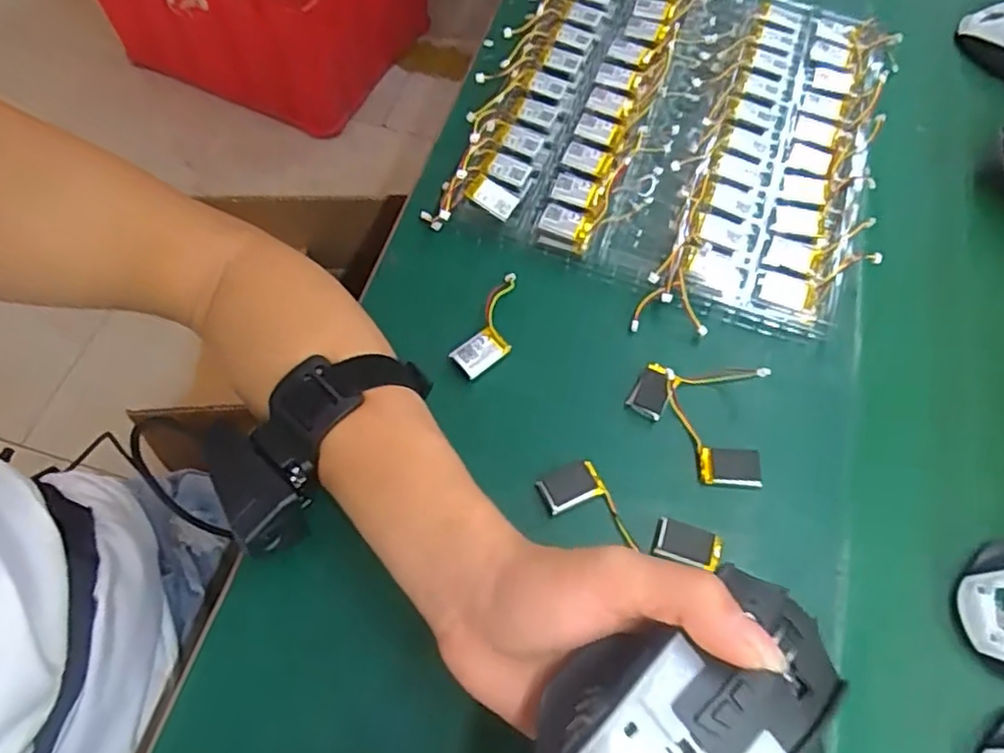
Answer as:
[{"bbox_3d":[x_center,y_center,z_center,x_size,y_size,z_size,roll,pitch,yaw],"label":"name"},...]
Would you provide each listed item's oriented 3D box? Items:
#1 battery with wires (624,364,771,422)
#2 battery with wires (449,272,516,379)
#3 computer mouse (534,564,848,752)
[{"bbox_3d":[0.107,0.000,0.384,0.073,0.025,0.032,-15,65,-9],"label":"battery with wires"},{"bbox_3d":[-0.003,-0.032,0.399,0.027,0.009,0.074,28,66,11],"label":"battery with wires"},{"bbox_3d":[0.066,0.117,0.229,0.109,0.033,0.069,-24,67,-14],"label":"computer mouse"}]

